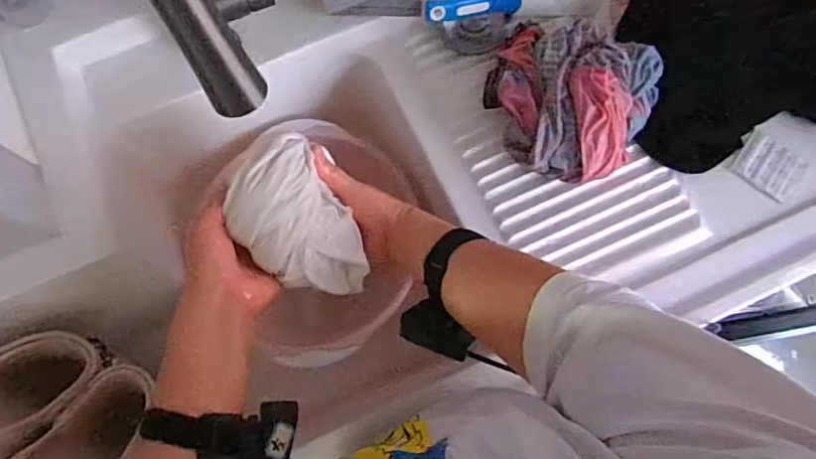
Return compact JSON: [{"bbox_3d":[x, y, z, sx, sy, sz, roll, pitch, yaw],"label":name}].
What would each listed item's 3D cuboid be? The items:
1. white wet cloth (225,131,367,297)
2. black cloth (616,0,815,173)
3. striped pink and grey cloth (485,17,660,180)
[{"bbox_3d":[-0.099,-0.005,0.501,0.089,0.083,0.137,-33,78,-8],"label":"white wet cloth"},{"bbox_3d":[0.366,-0.194,0.561,0.255,0.102,0.205,-10,76,-3],"label":"black cloth"},{"bbox_3d":[0.163,-0.135,0.567,0.158,0.075,0.153,19,76,5],"label":"striped pink and grey cloth"}]

